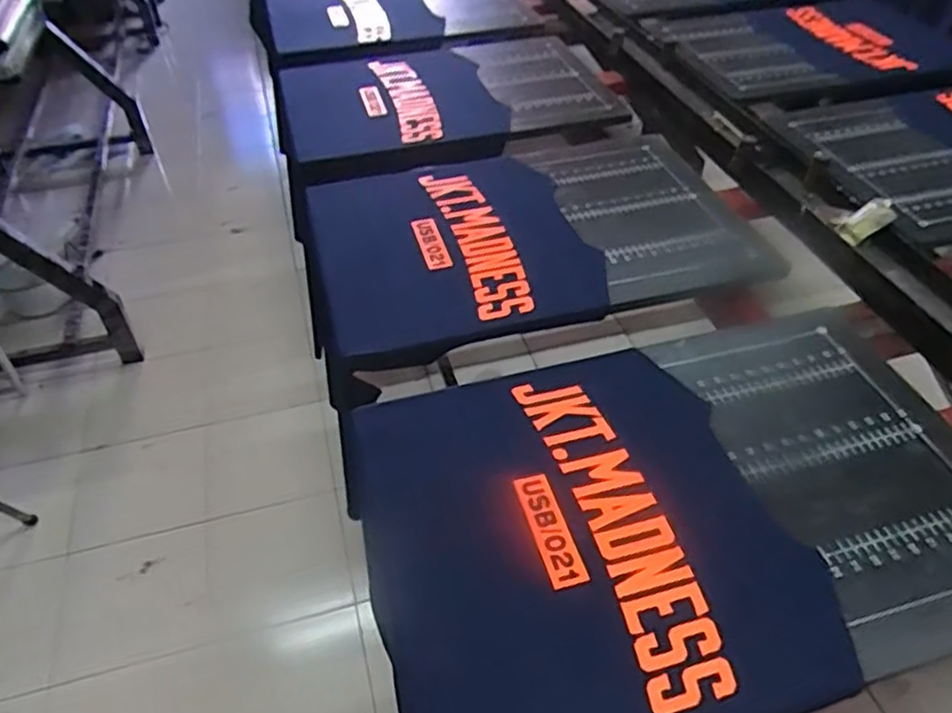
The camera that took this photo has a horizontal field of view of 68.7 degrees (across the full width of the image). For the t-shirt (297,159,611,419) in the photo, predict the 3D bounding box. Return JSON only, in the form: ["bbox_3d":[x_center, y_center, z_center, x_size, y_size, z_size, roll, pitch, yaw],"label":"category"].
[{"bbox_3d":[-0.047,-0.148,1.001,0.384,0.060,0.413,-12,45,-9],"label":"t-shirt"}]

